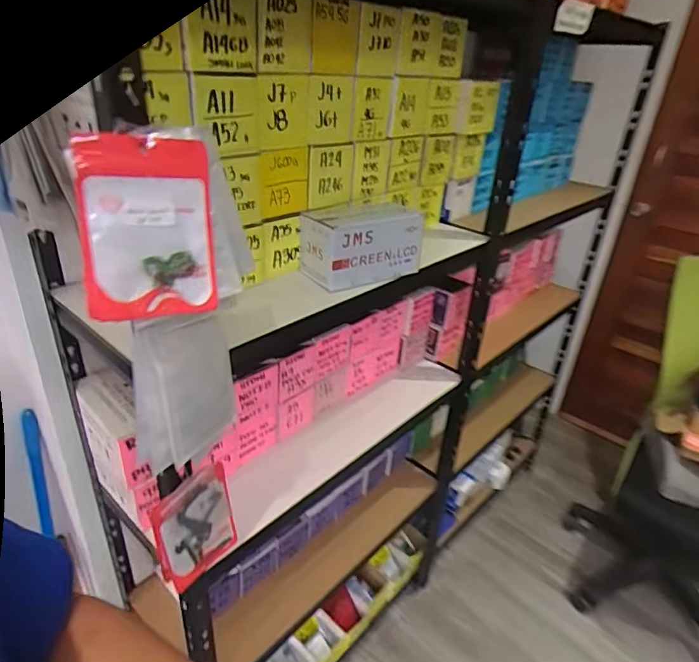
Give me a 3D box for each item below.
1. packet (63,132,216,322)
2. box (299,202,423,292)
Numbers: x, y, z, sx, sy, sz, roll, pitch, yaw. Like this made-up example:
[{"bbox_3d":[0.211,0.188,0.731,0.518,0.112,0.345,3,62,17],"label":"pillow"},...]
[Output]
[{"bbox_3d":[-0.168,-0.083,0.411,0.102,0.145,0.038,-8,31,-20],"label":"packet"},{"bbox_3d":[0.020,-0.140,0.798,0.191,0.107,0.097,-15,34,-31],"label":"box"}]

